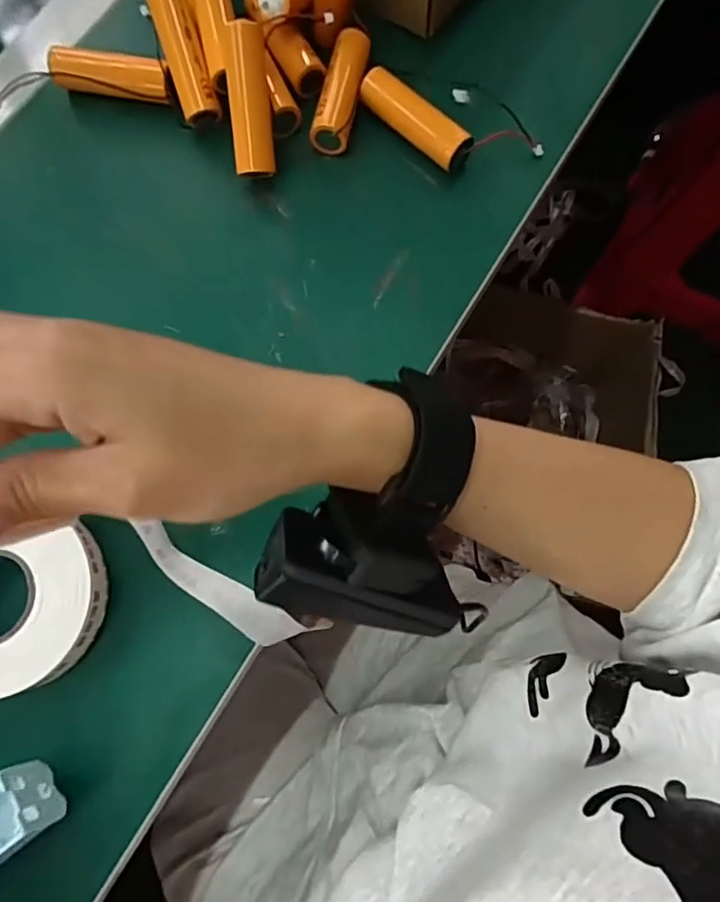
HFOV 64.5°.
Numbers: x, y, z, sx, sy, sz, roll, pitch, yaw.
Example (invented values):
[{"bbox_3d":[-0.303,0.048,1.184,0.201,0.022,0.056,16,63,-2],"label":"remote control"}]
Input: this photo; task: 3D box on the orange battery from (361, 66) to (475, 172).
[{"bbox_3d":[0.031,-0.191,0.329,0.073,0.016,0.021,44,79,9],"label":"orange battery"}]

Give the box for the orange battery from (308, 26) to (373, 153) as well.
[{"bbox_3d":[-0.010,-0.210,0.333,0.021,0.019,0.070,12,76,2],"label":"orange battery"}]

